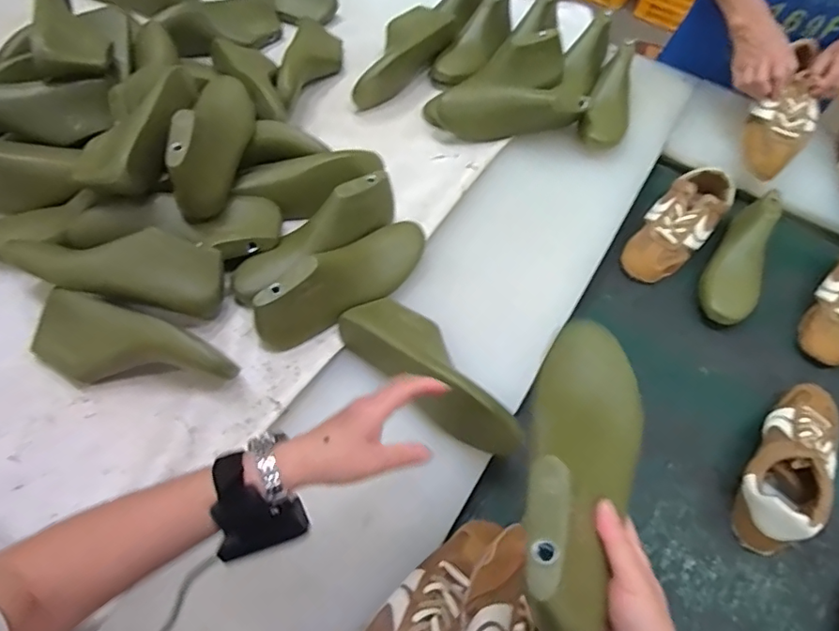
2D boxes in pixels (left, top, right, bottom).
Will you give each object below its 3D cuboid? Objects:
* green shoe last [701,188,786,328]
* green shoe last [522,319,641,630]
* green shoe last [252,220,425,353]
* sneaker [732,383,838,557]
[{"bbox_3d":[0.521,-0.092,0.833,0.088,0.085,0.241,30,62,14],"label":"green shoe last"},{"bbox_3d":[0.125,0.114,0.412,0.079,0.071,0.253,20,41,8],"label":"green shoe last"},{"bbox_3d":[-0.089,-0.054,0.689,0.085,0.096,0.269,38,64,18],"label":"green shoe last"},{"bbox_3d":[0.478,0.186,0.666,0.100,0.074,0.248,35,63,16],"label":"sneaker"}]

